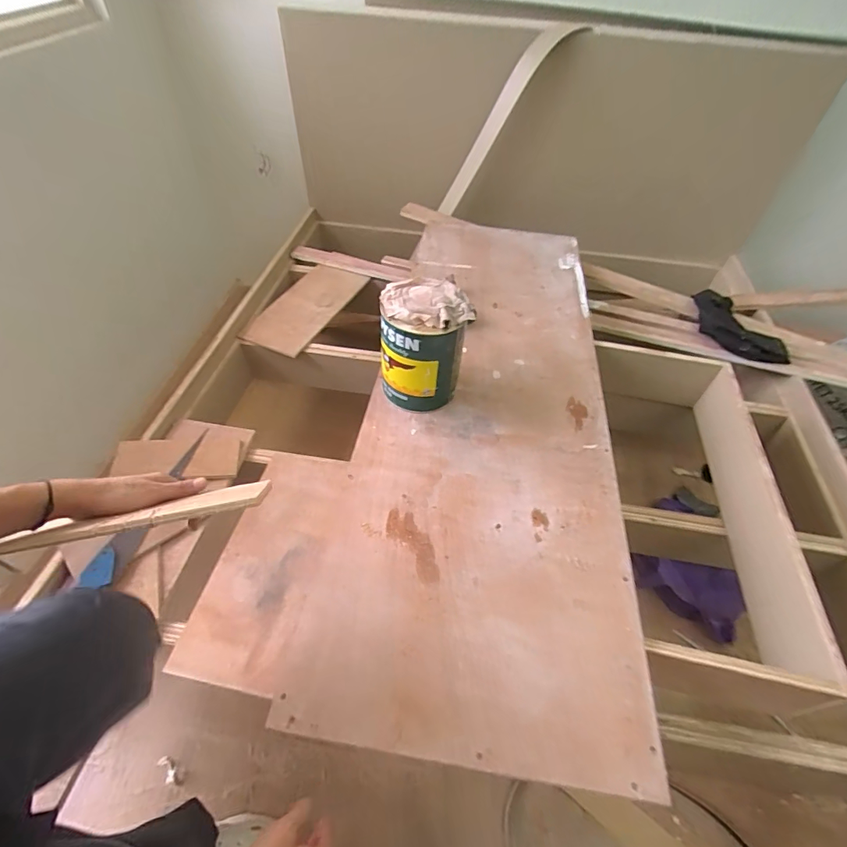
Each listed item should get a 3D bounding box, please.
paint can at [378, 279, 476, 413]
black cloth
[{"bbox_3d":[-0.003,-0.150,0.904,0.163,0.221,0.159,-4,49,-7],"label":"paint can"},{"bbox_3d":[0.916,-0.289,1.307,0.268,0.062,0.219,24,54,17],"label":"black cloth"}]

